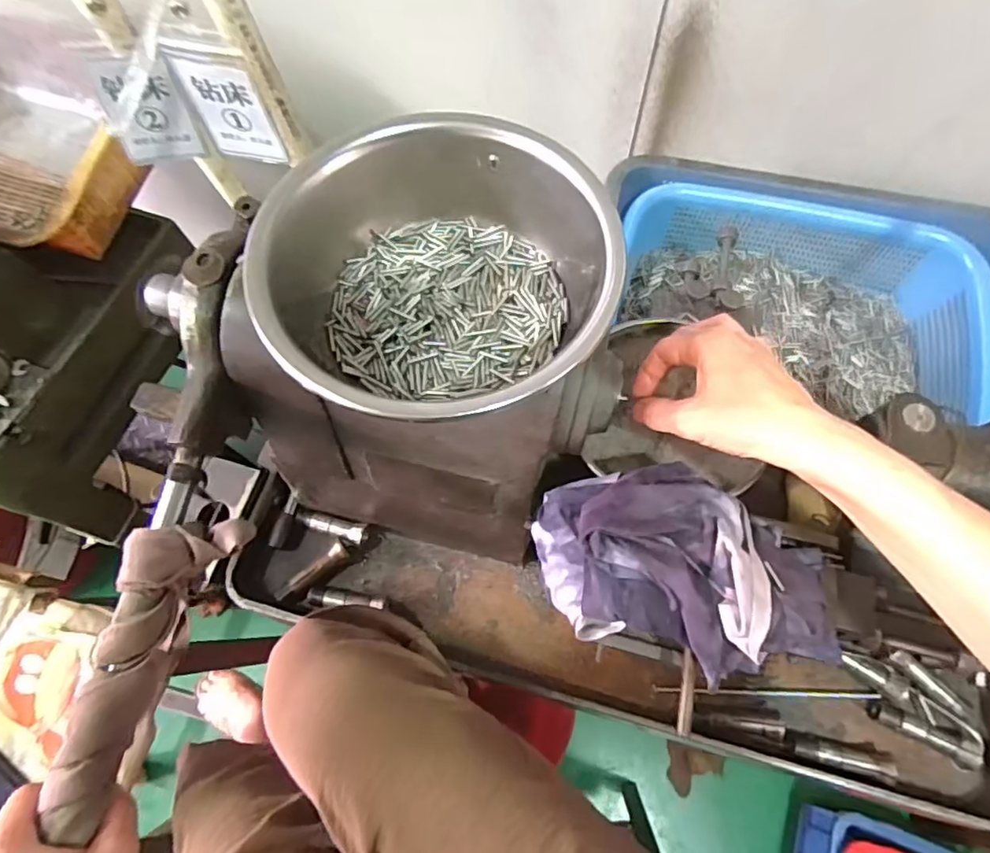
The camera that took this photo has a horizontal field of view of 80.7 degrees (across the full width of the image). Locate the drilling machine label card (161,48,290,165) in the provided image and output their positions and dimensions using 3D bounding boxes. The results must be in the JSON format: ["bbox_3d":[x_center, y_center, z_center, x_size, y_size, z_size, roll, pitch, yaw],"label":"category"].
[{"bbox_3d":[-0.203,-0.245,0.453,0.064,0.098,0.006,10,69,4],"label":"drilling machine label card"}]

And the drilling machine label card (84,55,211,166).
[{"bbox_3d":[-0.269,-0.245,0.456,0.058,0.096,0.005,-19,68,-15],"label":"drilling machine label card"}]

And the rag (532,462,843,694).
[{"bbox_3d":[0.111,0.082,0.344,0.178,0.064,0.110,18,68,9],"label":"rag"}]

